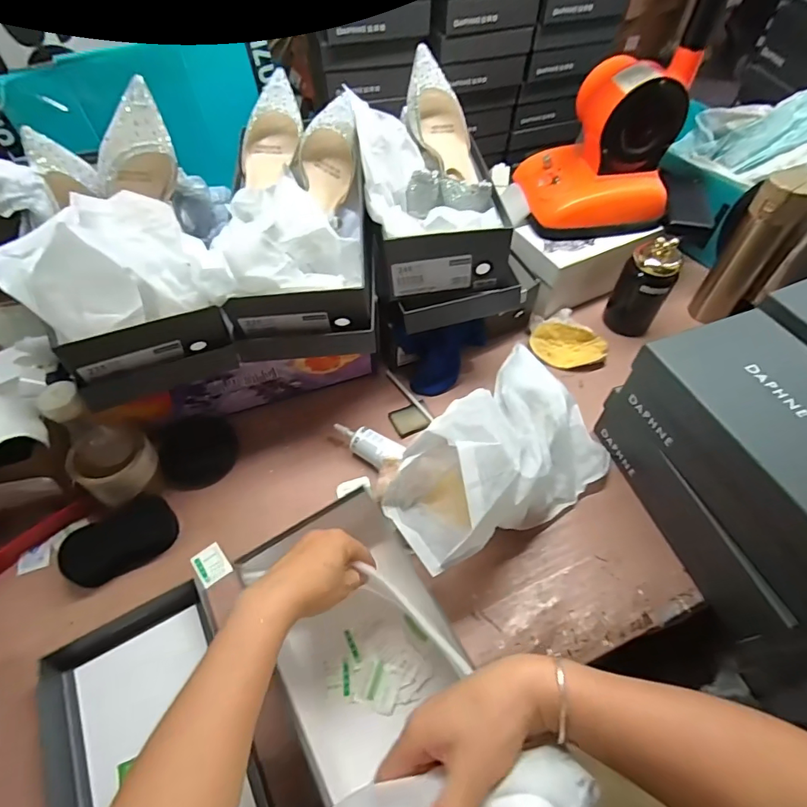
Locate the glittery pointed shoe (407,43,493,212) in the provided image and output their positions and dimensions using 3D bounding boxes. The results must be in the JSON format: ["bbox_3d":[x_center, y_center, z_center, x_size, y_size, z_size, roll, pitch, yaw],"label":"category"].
[{"bbox_3d":[0.063,-0.362,0.644,0.081,0.068,0.259,-12,73,-9],"label":"glittery pointed shoe"}]

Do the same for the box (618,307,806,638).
[{"bbox_3d":[0.393,0.050,0.486,0.169,0.116,0.291,-16,56,-12],"label":"box"}]

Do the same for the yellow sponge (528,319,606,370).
[{"bbox_3d":[0.267,-0.095,0.757,0.118,0.031,0.069,13,55,9],"label":"yellow sponge"}]

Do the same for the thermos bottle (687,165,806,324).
[{"bbox_3d":[0.540,-0.232,0.732,0.083,0.238,0.078,33,61,21],"label":"thermos bottle"}]

